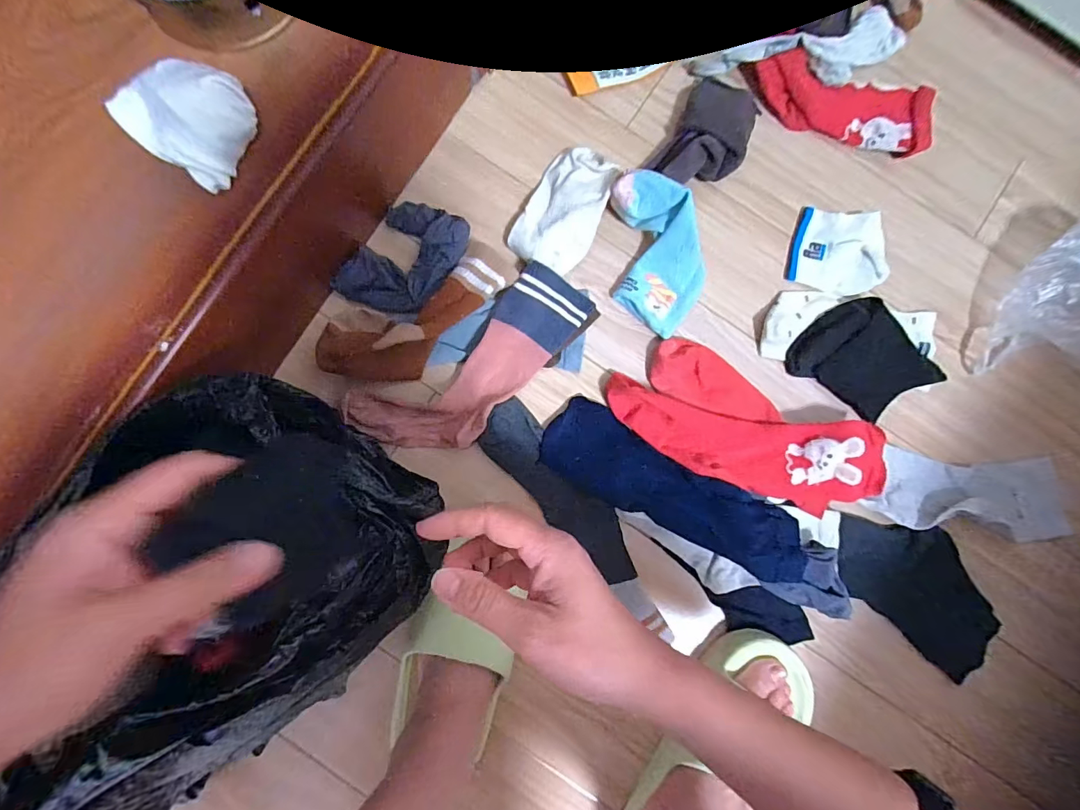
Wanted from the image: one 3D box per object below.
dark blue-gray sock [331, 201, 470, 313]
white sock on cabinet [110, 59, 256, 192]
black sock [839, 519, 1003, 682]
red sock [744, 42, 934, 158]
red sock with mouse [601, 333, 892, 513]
[{"bbox_3d":[-0.142,-0.154,0.492,0.094,0.029,0.135,38,85,0],"label":"dark blue-gray sock"},{"bbox_3d":[-0.256,-0.213,0.339,0.072,0.060,0.078,0,86,-3],"label":"white sock on cabinet"},{"bbox_3d":[0.408,0.195,0.498,0.213,0.034,0.108,38,85,0],"label":"black sock"},{"bbox_3d":[0.329,-0.341,0.515,0.203,0.034,0.070,20,85,-2],"label":"red sock"},{"bbox_3d":[0.210,0.025,0.476,0.282,0.040,0.121,28,85,-1],"label":"red sock with mouse"}]

